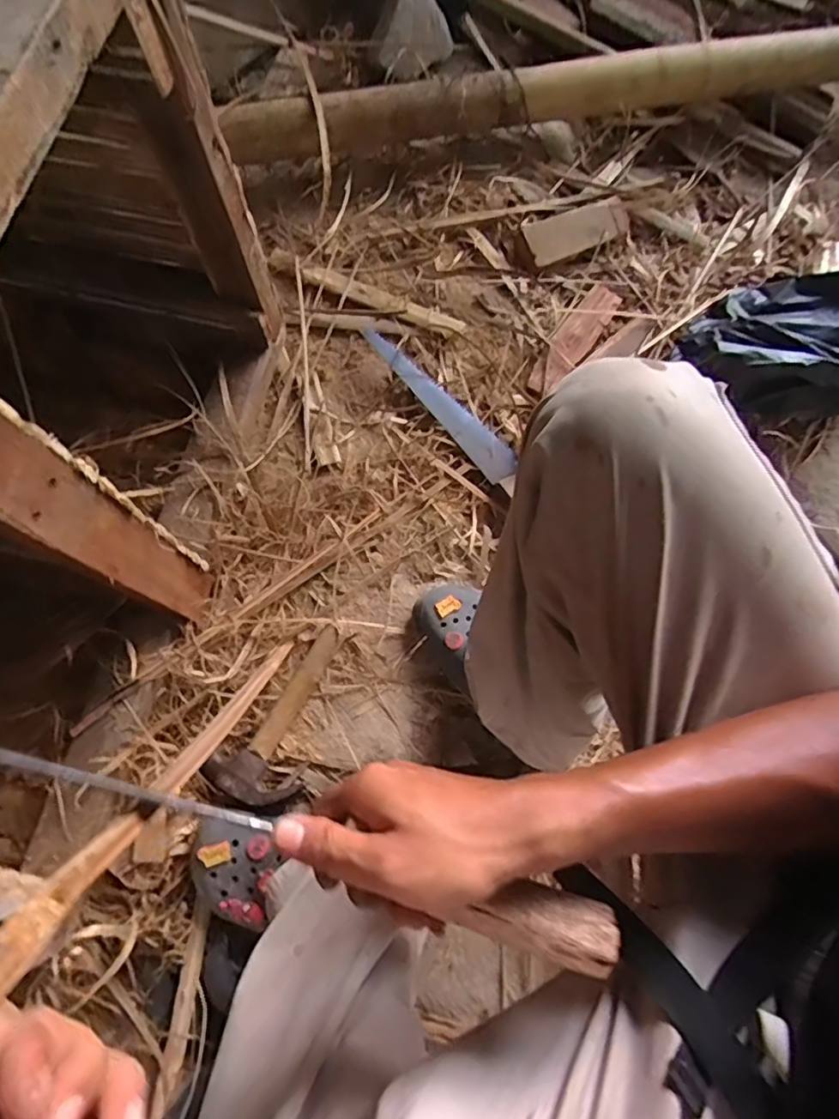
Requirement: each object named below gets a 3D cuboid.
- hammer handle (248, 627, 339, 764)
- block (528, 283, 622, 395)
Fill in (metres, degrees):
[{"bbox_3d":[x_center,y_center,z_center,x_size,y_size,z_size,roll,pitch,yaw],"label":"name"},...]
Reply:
[{"bbox_3d":[-0.142,0.154,0.683,0.024,0.030,0.161,29,76,6],"label":"hammer handle"},{"bbox_3d":[0.225,-0.321,0.841,0.051,0.020,0.198,35,77,8],"label":"block"}]

